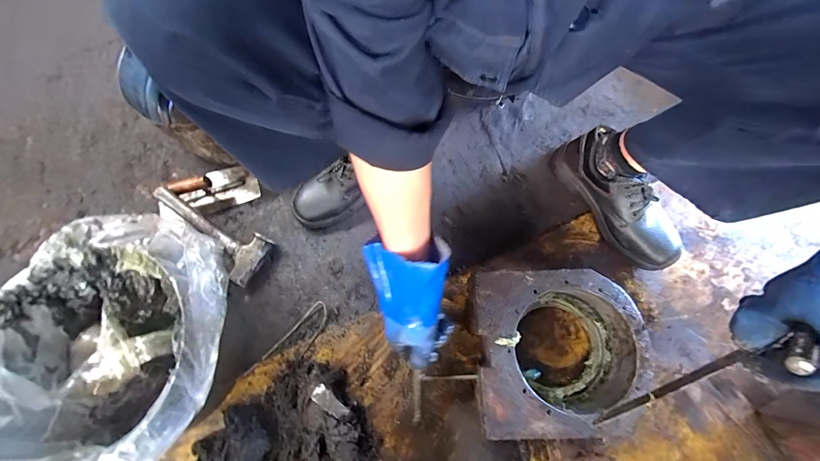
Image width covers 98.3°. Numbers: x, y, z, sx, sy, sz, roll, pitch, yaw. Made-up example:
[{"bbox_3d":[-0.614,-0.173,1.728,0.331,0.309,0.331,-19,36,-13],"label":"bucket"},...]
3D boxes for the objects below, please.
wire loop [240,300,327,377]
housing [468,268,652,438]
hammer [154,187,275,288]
[{"bbox_3d":[-0.207,0.200,0.613,0.179,0.015,0.053,-43,77,-10],"label":"wire loop"},{"bbox_3d":[0.218,0.179,0.553,0.237,0.108,0.230,-2,76,1],"label":"housing"},{"bbox_3d":[-0.359,0.000,0.628,0.218,0.038,0.091,35,78,-4],"label":"hammer"}]

